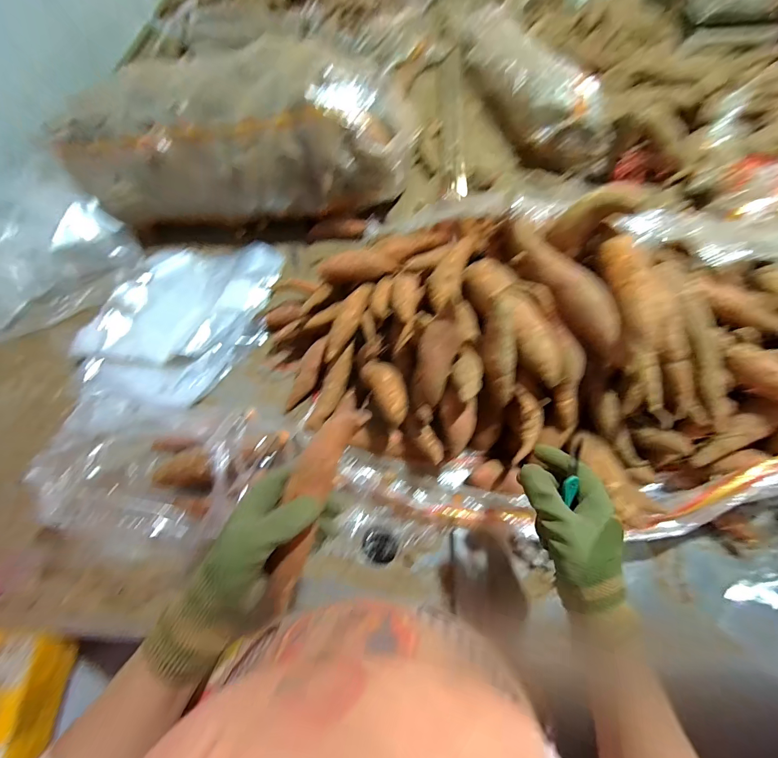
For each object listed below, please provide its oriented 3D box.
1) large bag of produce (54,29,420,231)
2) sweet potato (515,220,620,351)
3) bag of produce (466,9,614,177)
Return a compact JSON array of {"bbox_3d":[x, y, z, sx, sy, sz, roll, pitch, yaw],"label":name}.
[{"bbox_3d":[-0.291,-0.471,0.684,0.662,0.189,0.267,-1,65,1],"label":"large bag of produce"},{"bbox_3d":[0.219,-0.120,0.441,0.046,0.041,0.194,-23,67,-9],"label":"sweet potato"},{"bbox_3d":[0.335,-0.688,0.833,0.146,0.135,0.525,-17,66,-6],"label":"bag of produce"}]

